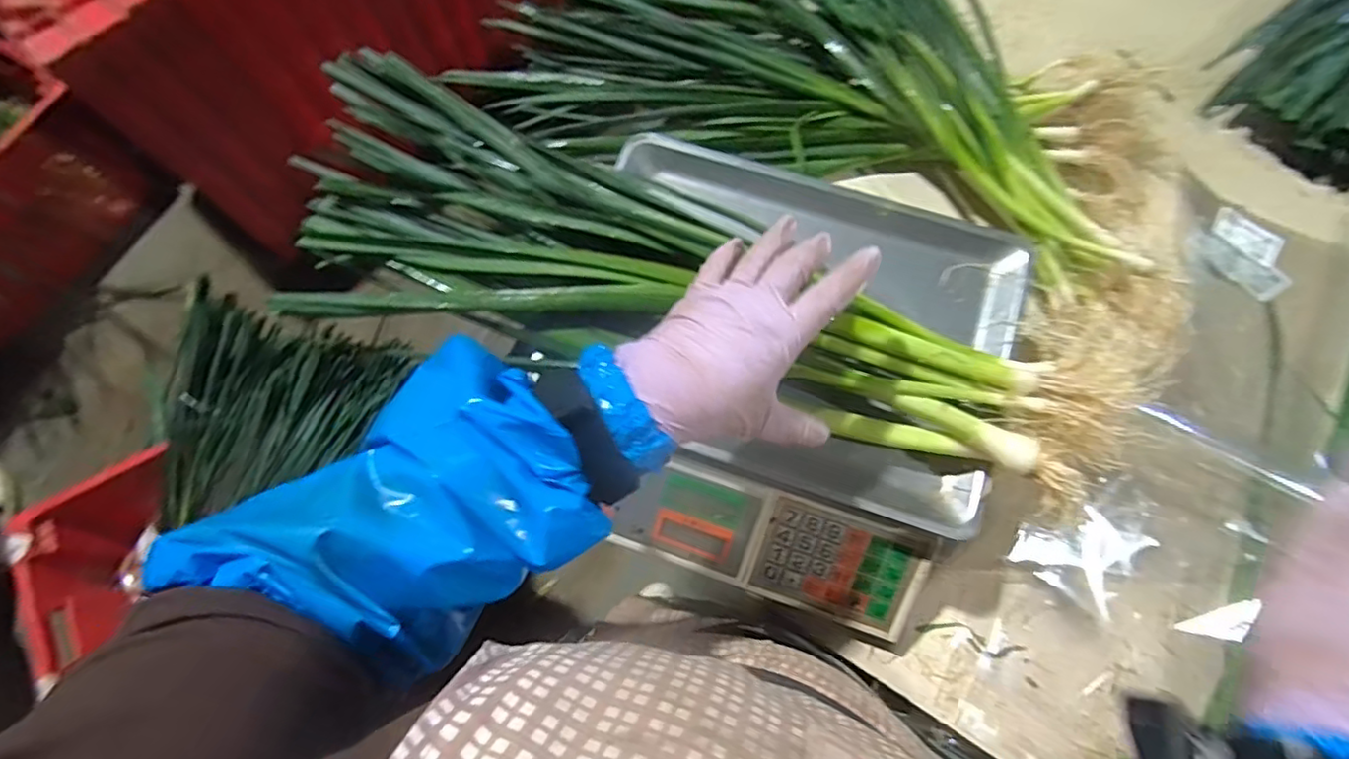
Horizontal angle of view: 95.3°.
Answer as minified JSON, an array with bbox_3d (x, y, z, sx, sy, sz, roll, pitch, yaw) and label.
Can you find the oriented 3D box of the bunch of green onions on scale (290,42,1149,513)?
[{"bbox_3d":[-0.016,-0.064,0.462,0.624,0.049,0.210,22,74,9],"label":"bunch of green onions on scale"}]

